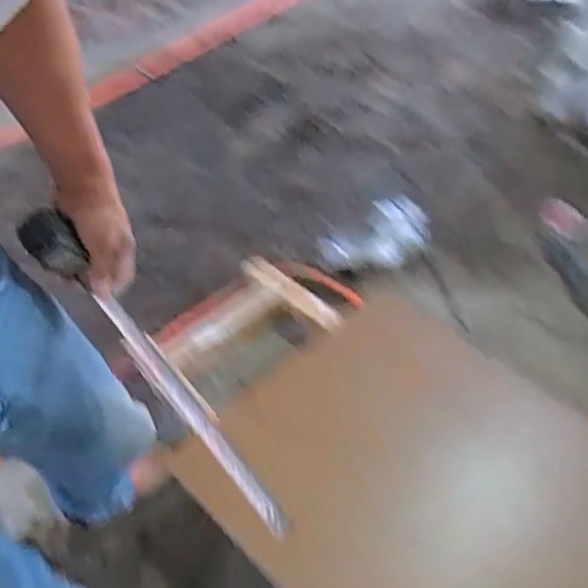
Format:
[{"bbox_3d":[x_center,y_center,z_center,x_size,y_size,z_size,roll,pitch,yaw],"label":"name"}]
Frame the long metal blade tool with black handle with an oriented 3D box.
[{"bbox_3d":[-0.136,0.074,0.581,0.043,0.051,0.379,-37,79,-27],"label":"long metal blade tool with black handle"}]

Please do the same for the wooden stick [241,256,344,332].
[{"bbox_3d":[-0.010,-0.005,1.439,0.293,0.019,0.052,36,77,26],"label":"wooden stick"}]

